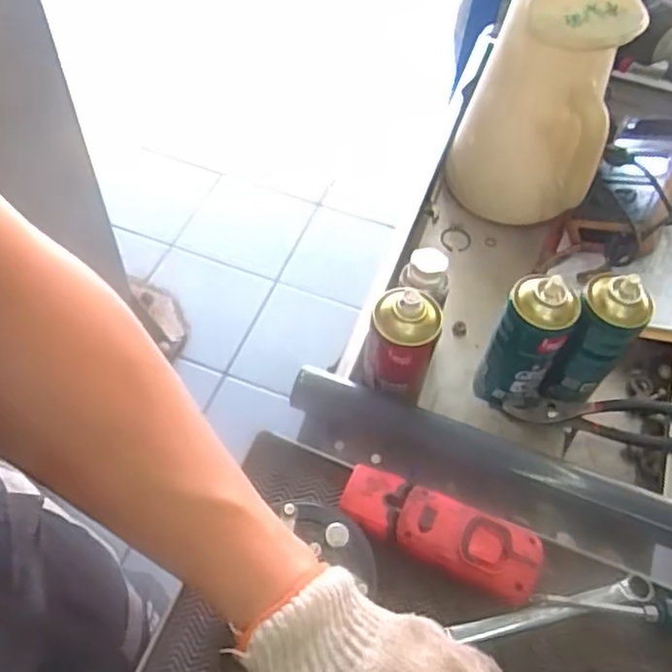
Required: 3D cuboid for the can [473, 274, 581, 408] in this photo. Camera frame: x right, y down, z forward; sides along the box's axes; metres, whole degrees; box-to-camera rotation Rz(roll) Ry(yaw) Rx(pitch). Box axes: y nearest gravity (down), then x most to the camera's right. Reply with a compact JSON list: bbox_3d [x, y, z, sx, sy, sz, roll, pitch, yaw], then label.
[{"bbox_3d":[0.185,0.006,0.665,0.067,0.155,0.060,24,58,12],"label":"can"}]

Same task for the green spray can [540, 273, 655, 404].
[{"bbox_3d":[0.252,0.008,0.660,0.060,0.150,0.060,2,56,-3],"label":"green spray can"}]

